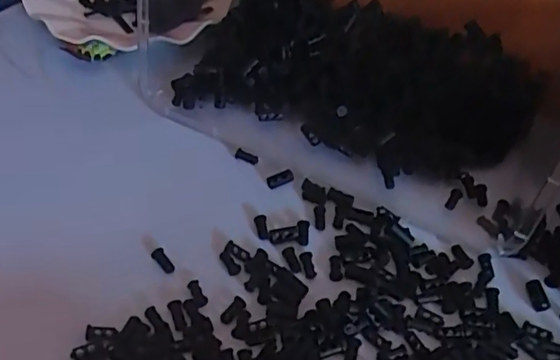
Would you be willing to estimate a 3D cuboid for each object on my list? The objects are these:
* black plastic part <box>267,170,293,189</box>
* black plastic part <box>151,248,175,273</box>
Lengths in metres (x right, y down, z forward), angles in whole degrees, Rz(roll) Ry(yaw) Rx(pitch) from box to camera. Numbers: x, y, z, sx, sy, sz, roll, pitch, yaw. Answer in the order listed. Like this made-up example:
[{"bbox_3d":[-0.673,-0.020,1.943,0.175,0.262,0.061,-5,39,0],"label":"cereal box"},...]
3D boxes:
[{"bbox_3d":[0.000,0.000,0.395,0.019,0.007,0.008,-18,50,-21],"label":"black plastic part"},{"bbox_3d":[-0.070,0.049,0.341,0.007,0.006,0.018,-27,53,-27],"label":"black plastic part"}]

